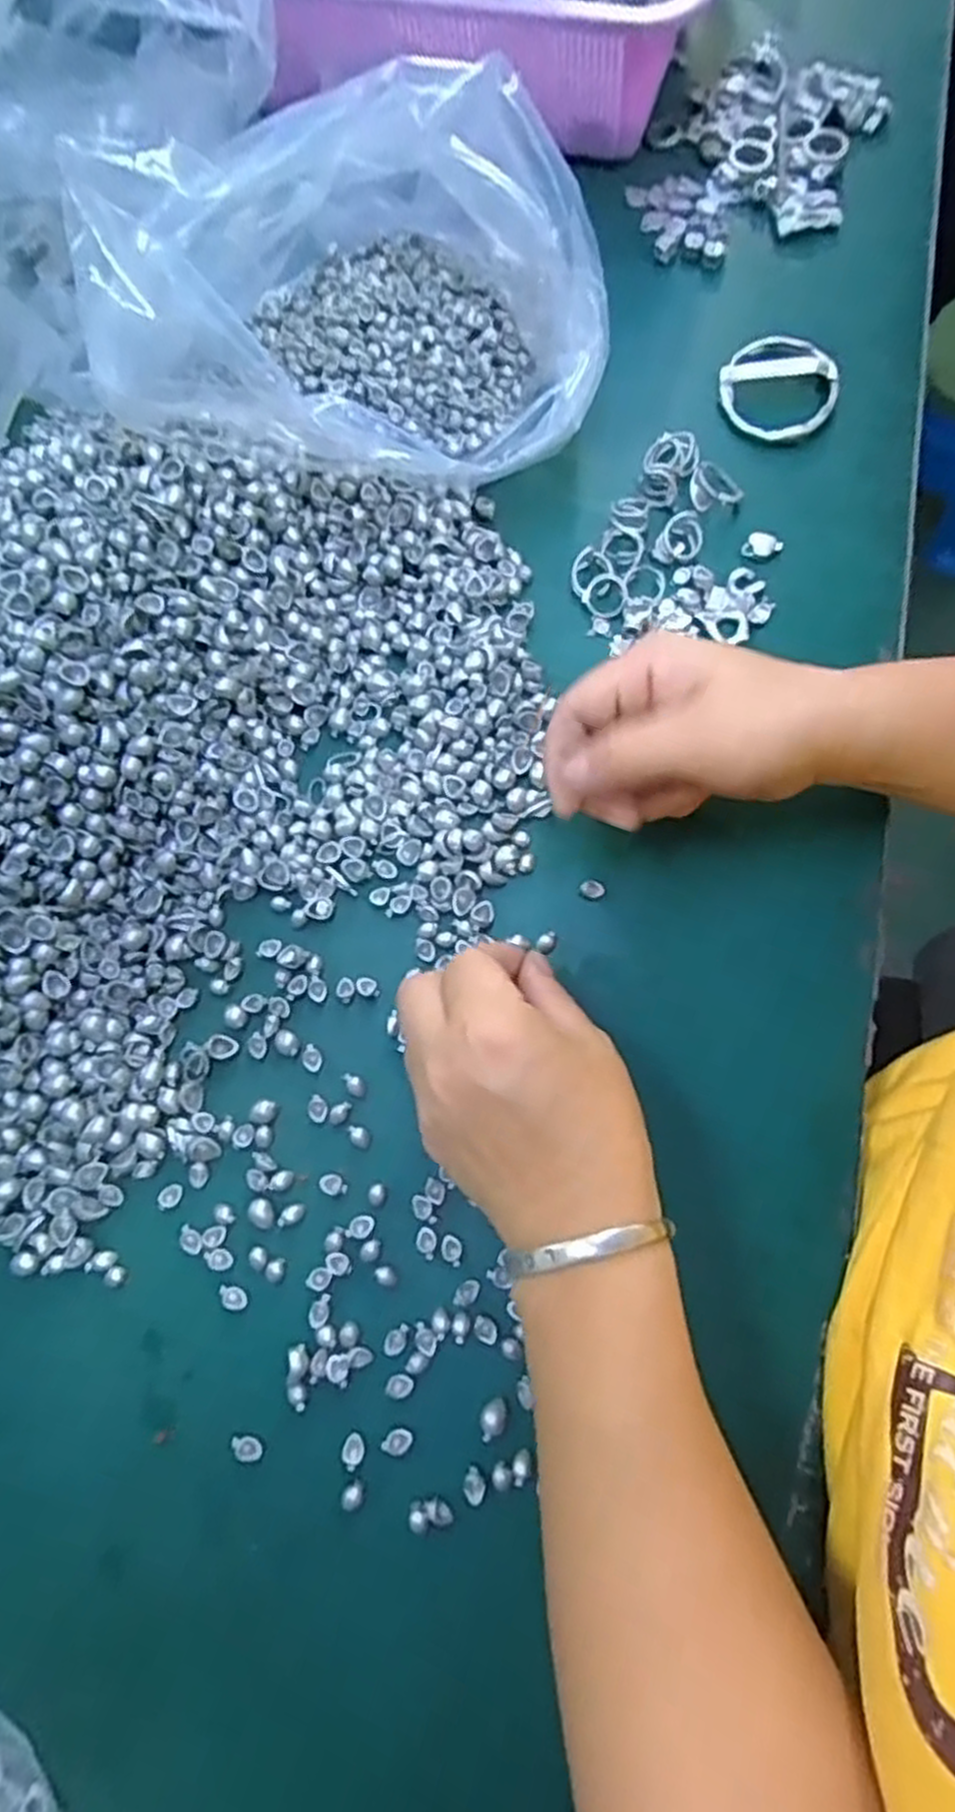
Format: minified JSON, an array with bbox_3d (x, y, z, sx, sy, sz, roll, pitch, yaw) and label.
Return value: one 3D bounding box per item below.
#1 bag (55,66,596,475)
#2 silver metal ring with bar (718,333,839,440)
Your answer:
[{"bbox_3d":[-0.054,-0.304,0.374,0.222,0.113,0.171,0,75,2],"label":"bag"},{"bbox_3d":[0.158,-0.272,0.408,0.054,0.011,0.062,-39,77,-8],"label":"silver metal ring with bar"}]

